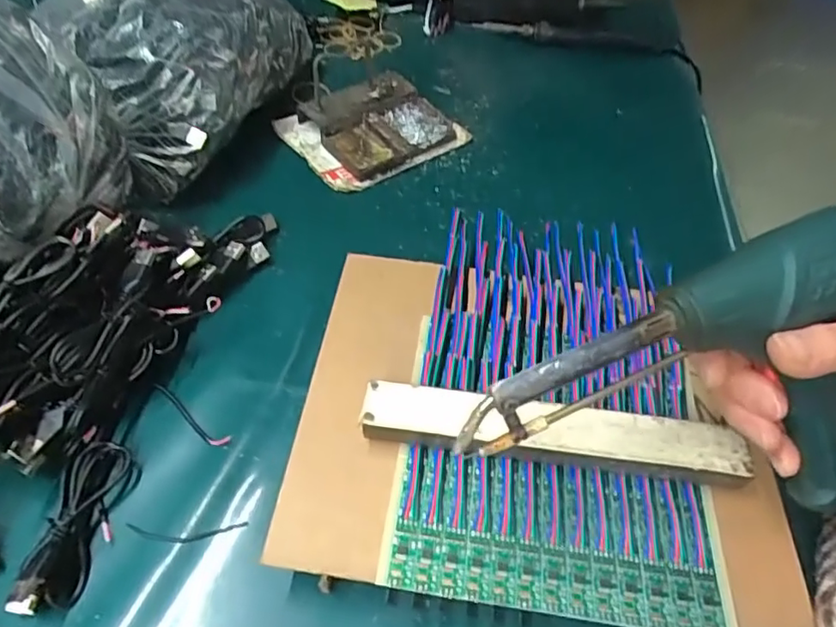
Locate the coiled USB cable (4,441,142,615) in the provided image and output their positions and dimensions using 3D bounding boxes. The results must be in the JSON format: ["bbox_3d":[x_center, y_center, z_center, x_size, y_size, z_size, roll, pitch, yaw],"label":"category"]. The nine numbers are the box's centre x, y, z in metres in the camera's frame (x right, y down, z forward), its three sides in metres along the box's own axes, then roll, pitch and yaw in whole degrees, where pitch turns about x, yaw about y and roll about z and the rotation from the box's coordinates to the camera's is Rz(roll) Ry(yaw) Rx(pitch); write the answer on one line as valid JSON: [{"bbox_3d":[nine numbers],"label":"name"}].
[{"bbox_3d":[-0.180,0.107,0.299,0.033,0.028,0.088,5,51,0],"label":"coiled USB cable"}]

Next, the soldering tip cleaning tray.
[{"bbox_3d":[-0.040,-0.175,0.539,0.144,0.031,0.113,-27,58,-24],"label":"soldering tip cleaning tray"}]

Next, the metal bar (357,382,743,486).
[{"bbox_3d":[0.069,0.066,0.306,0.194,0.025,0.030,7,51,2],"label":"metal bar"}]

